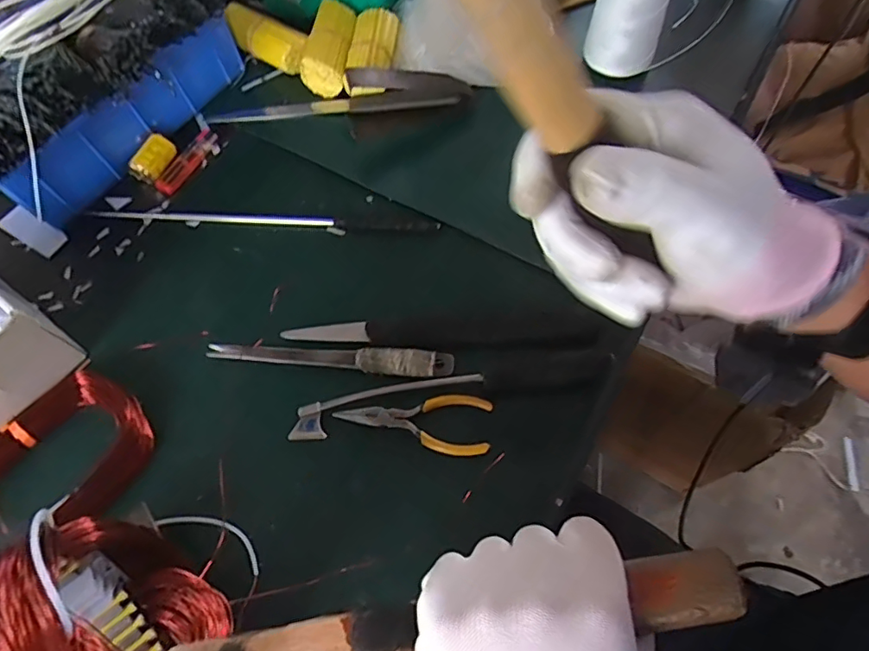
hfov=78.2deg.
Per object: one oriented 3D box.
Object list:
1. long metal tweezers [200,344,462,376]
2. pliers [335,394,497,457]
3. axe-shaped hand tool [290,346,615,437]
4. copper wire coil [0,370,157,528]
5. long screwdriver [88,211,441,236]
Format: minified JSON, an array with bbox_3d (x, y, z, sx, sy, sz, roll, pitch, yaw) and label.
[{"bbox_3d":[-0.088,0.026,0.442,0.205,0.006,0.022,4,65,5],"label":"long metal tweezers"},{"bbox_3d":[-0.016,0.074,0.419,0.118,0.006,0.046,5,65,6],"label":"pliers"},{"bbox_3d":[-0.039,0.060,0.421,0.155,0.014,0.028,-13,65,-3],"label":"axe-shaped hand tool"},{"bbox_3d":[-0.310,0.119,0.411,0.105,0.022,0.178,40,73,19],"label":"copper wire coil"},{"bbox_3d":[-0.170,-0.102,0.515,0.347,0.016,0.021,3,65,5],"label":"long screwdriver"}]

